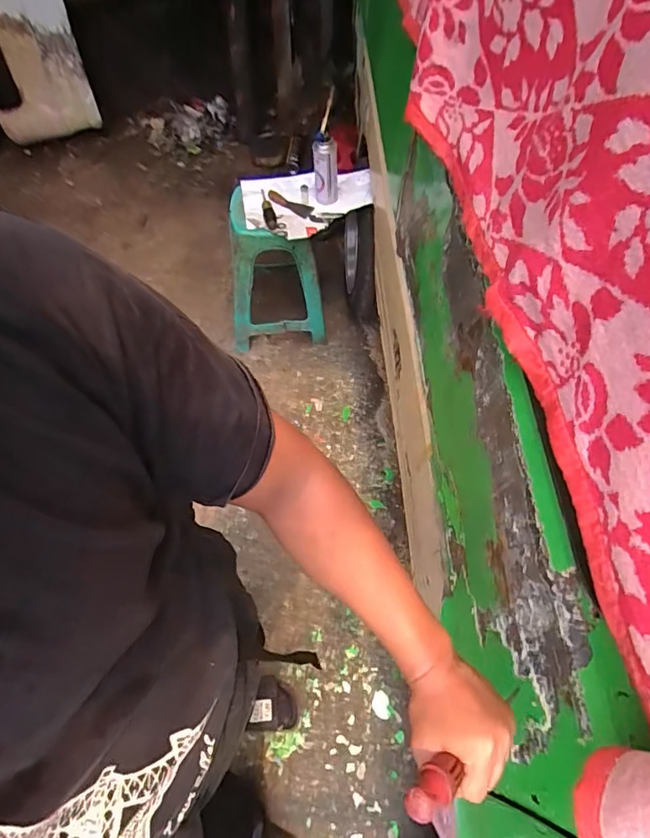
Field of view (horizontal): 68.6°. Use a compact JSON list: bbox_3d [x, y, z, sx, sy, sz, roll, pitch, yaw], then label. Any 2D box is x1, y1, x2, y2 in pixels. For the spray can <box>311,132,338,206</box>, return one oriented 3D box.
[{"bbox_3d":[0.001,-0.705,1.344,0.067,0.202,0.066,0,64,0],"label":"spray can"}]

